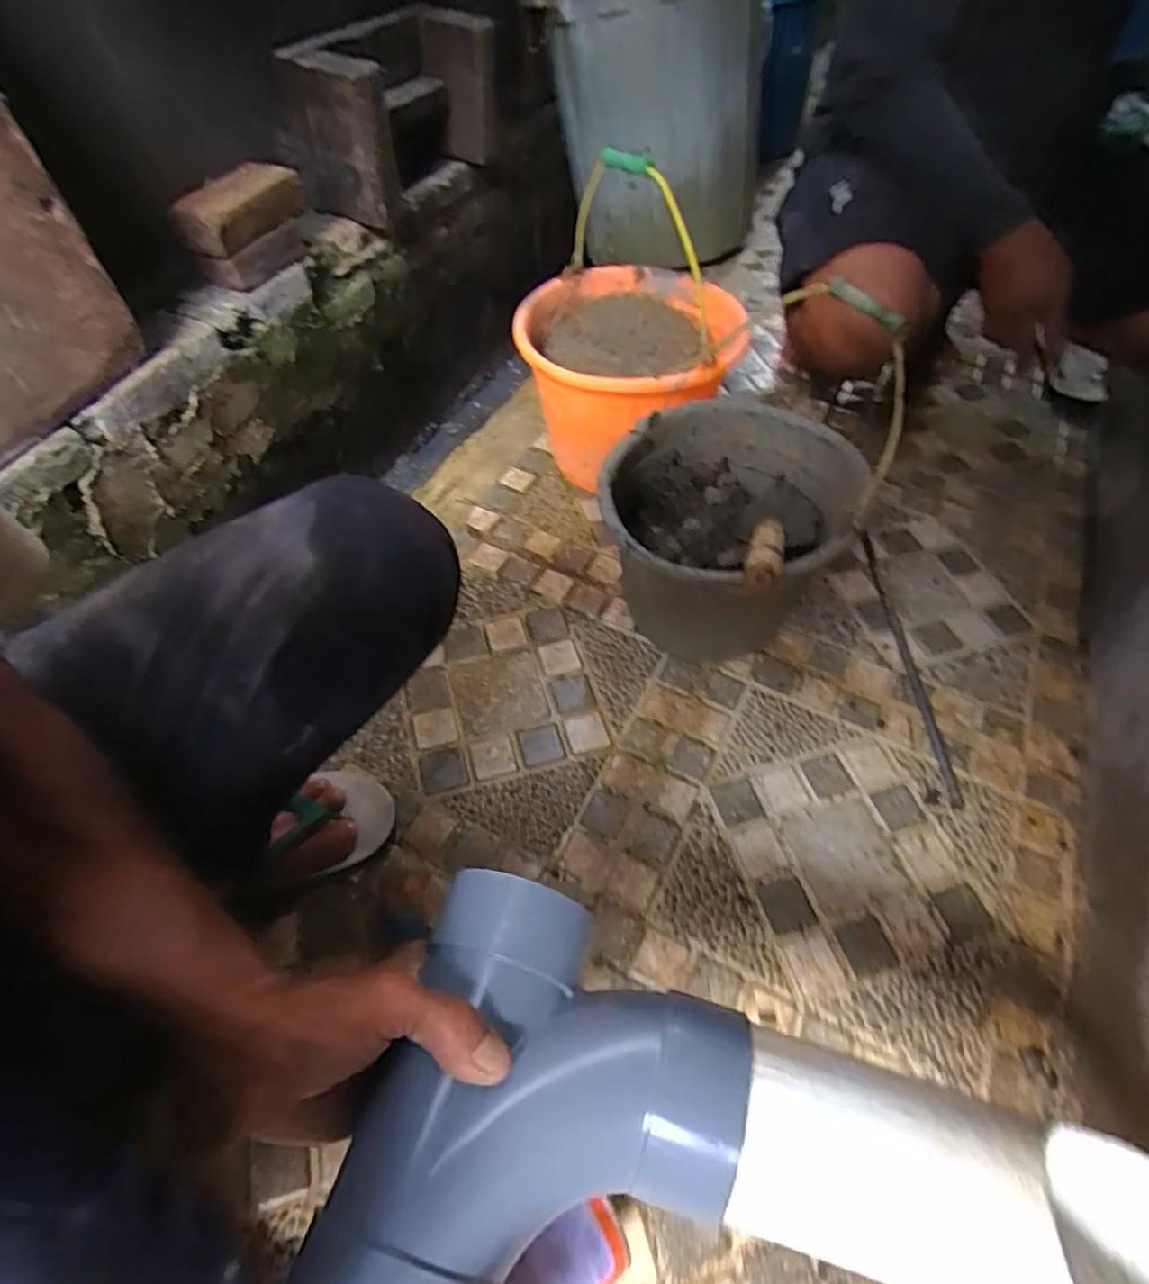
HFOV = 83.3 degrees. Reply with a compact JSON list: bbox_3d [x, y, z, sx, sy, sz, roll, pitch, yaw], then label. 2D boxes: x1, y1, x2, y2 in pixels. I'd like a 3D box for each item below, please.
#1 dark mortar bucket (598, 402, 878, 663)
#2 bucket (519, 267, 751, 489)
[{"bbox_3d":[0.160,-0.112,0.730,0.245,0.241,0.297,18,56,11],"label":"dark mortar bucket"},{"bbox_3d":[0.065,-0.347,0.907,0.273,0.237,0.269,1,54,-1],"label":"bucket"}]

